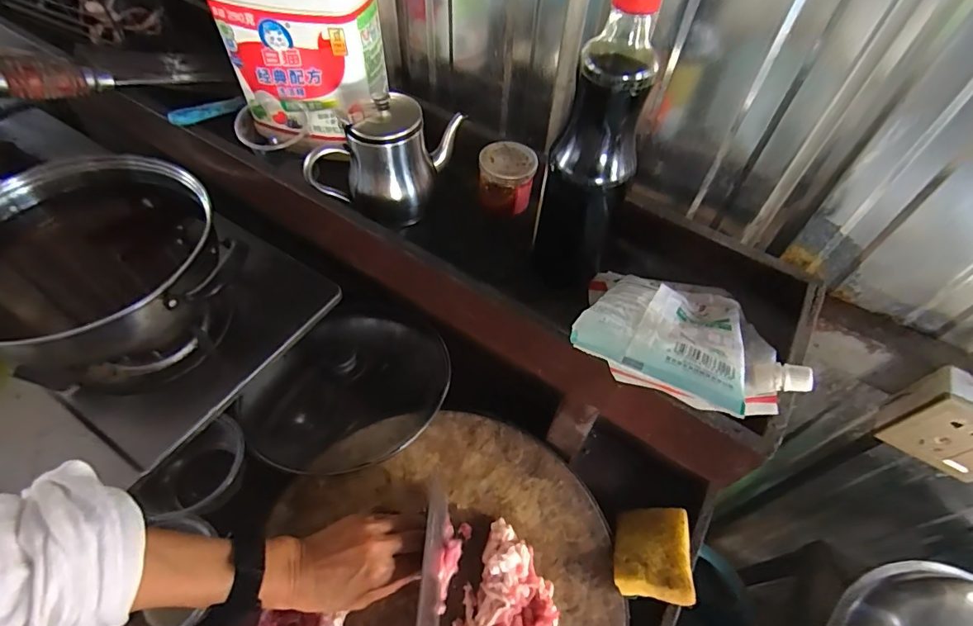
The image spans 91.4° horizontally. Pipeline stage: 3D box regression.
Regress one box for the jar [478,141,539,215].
[{"bbox_3d":[0.020,-0.139,0.487,0.054,0.048,0.054,2,54,-3],"label":"jar"}]

